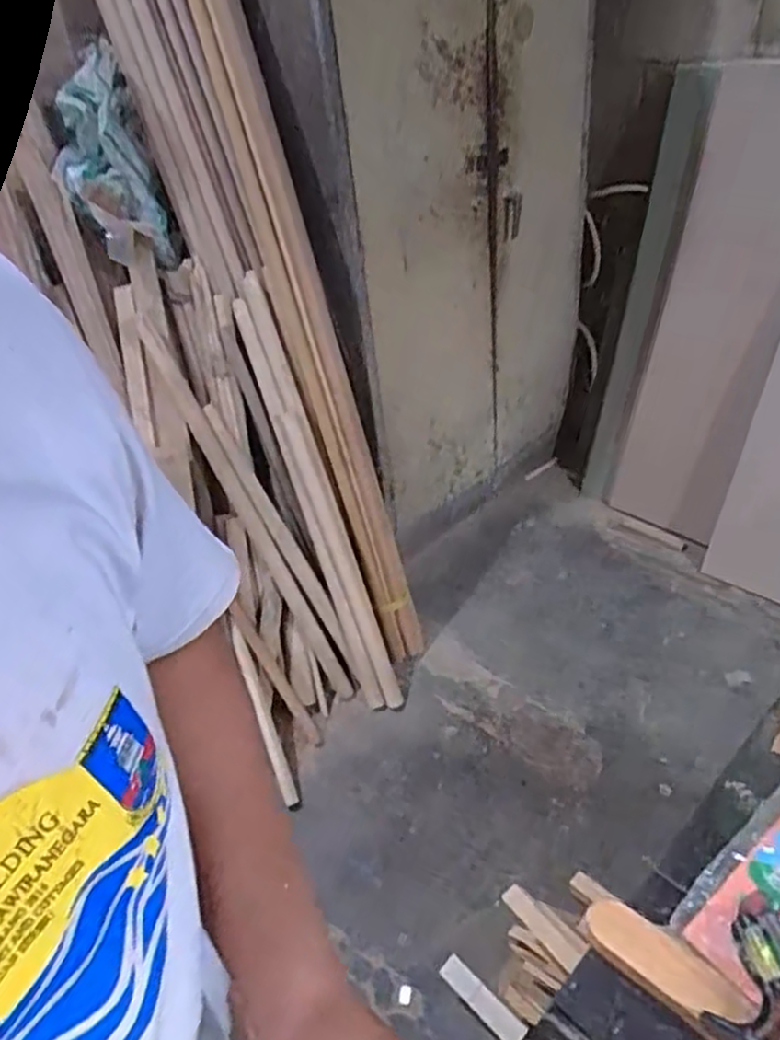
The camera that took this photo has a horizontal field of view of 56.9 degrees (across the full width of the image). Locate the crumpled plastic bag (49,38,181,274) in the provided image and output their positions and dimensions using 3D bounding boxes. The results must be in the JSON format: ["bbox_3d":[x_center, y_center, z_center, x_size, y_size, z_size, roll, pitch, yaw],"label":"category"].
[{"bbox_3d":[-0.635,-0.791,1.590,0.193,0.481,0.134,-20,2,-17],"label":"crumpled plastic bag"}]

